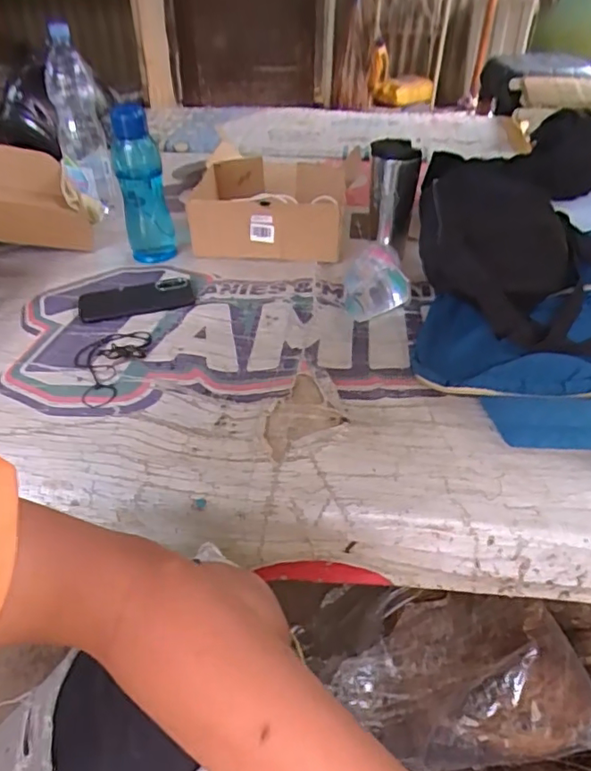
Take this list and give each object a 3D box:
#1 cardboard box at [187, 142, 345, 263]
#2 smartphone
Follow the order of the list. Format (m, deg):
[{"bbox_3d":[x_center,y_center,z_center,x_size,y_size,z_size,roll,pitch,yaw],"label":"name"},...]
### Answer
[{"bbox_3d":[-0.050,-0.333,1.027,0.277,0.118,0.280,-1,38,0],"label":"cardboard box"},{"bbox_3d":[-0.236,-0.128,0.823,0.164,0.017,0.081,-11,39,-12],"label":"smartphone"}]

